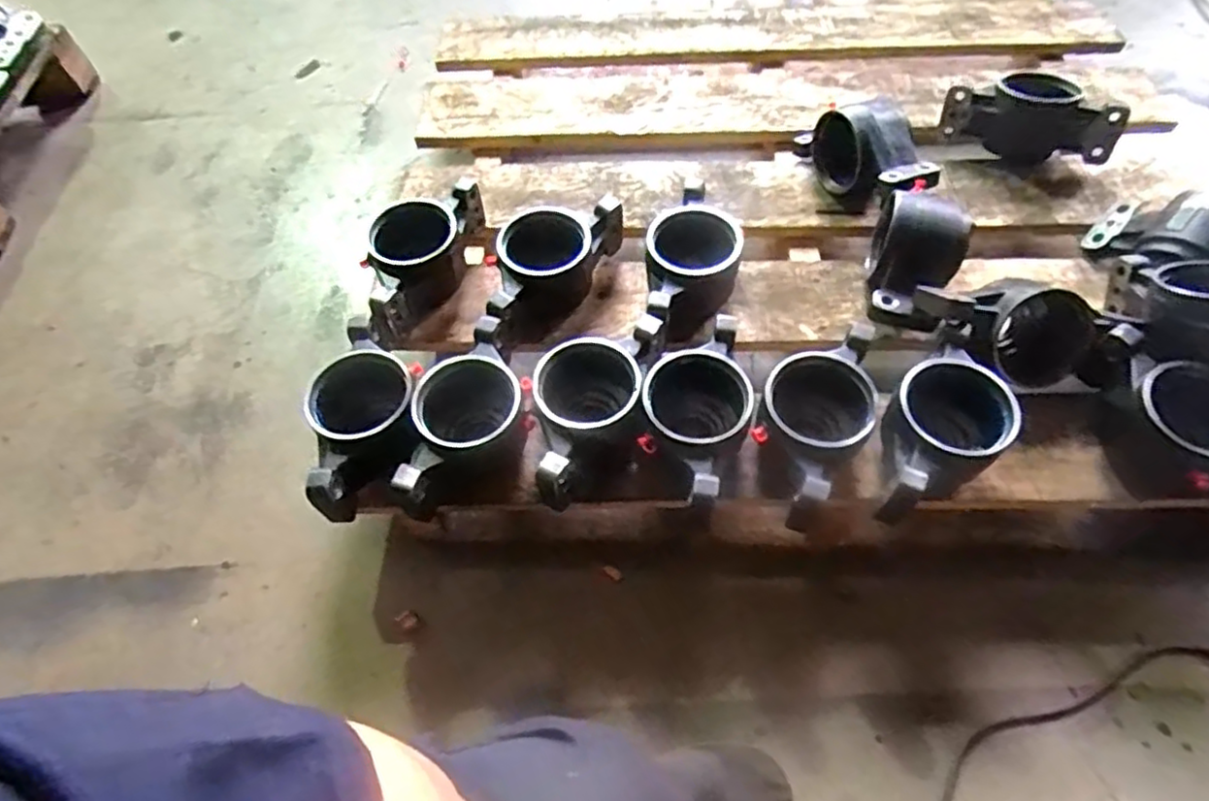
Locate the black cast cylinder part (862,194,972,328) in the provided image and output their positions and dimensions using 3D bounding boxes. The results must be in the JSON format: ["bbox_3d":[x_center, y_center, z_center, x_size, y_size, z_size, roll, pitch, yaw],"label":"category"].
[{"bbox_3d":[0.382,-0.162,0.853,0.113,0.129,0.202,12,60,10],"label":"black cast cylinder part"}]

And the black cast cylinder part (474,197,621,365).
[{"bbox_3d":[-0.080,-0.148,0.879,0.119,0.109,0.264,20,61,14],"label":"black cast cylinder part"}]

